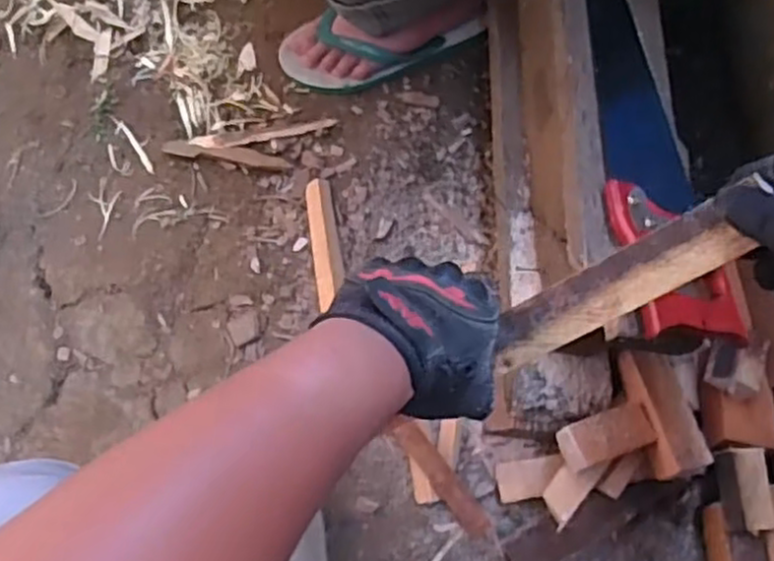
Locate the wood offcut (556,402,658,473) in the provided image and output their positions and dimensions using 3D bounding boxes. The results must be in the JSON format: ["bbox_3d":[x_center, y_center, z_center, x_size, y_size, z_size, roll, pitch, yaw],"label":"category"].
[{"bbox_3d":[0.208,0.145,0.688,0.089,0.028,0.043,-15,72,-17],"label":"wood offcut"}]

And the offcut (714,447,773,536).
[{"bbox_3d":[0.329,0.190,0.668,0.034,0.026,0.074,-2,72,1],"label":"offcut"}]

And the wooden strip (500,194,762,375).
[{"bbox_3d":[0.137,0.006,0.459,0.156,0.012,0.040,-32,72,23],"label":"wooden strip"}]

